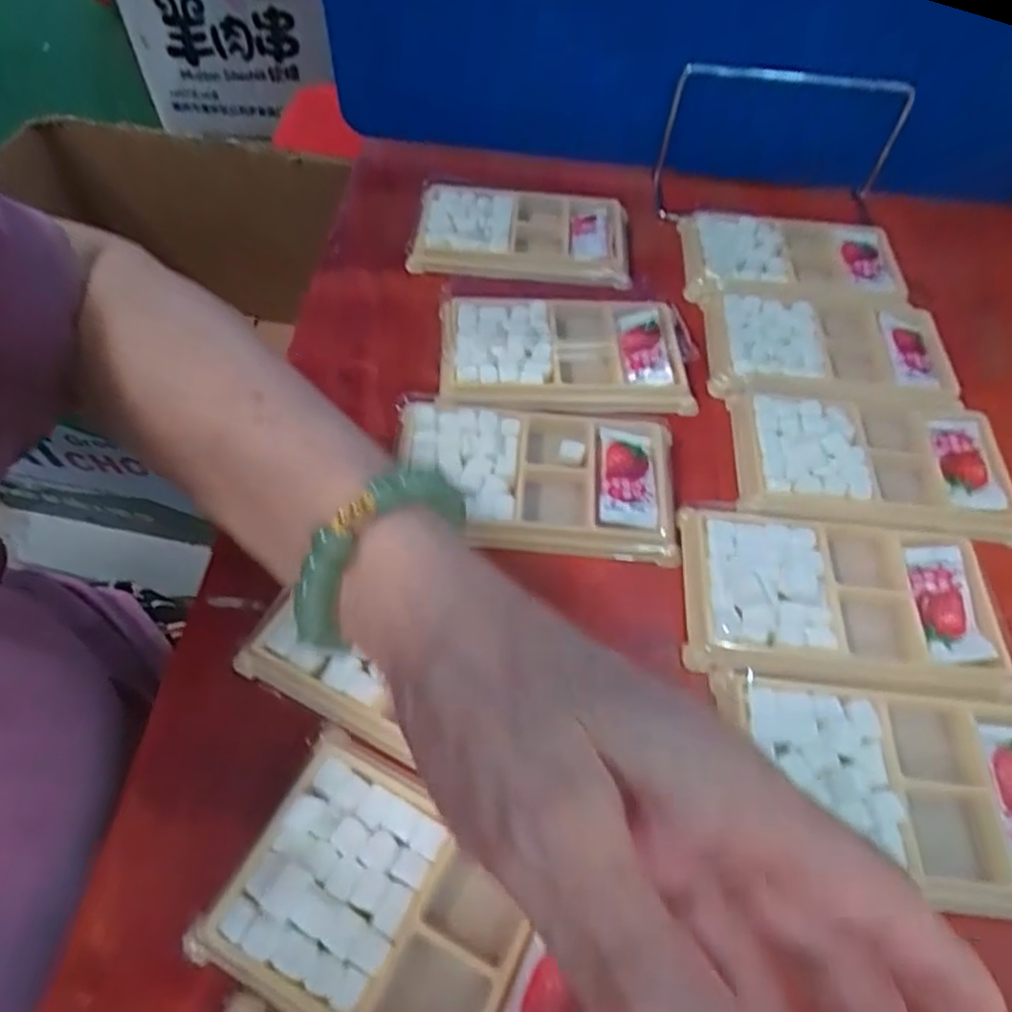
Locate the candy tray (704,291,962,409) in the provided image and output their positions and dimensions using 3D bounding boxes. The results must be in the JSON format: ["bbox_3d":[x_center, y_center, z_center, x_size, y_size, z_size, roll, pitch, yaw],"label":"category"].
[{"bbox_3d":[0.184,-0.088,0.390,0.131,0.018,0.087,6,56,2],"label":"candy tray"}]

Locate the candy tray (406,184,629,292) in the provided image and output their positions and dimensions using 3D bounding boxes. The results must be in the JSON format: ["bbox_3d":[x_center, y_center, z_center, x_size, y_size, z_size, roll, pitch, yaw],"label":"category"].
[{"bbox_3d":[0.011,-0.176,0.427,0.133,0.014,0.082,2,56,-1],"label":"candy tray"}]

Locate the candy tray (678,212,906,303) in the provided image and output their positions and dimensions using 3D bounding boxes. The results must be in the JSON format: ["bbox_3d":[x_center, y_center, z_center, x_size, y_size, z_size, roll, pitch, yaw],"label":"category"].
[{"bbox_3d":[0.180,-0.159,0.436,0.130,0.017,0.080,2,56,-1],"label":"candy tray"}]

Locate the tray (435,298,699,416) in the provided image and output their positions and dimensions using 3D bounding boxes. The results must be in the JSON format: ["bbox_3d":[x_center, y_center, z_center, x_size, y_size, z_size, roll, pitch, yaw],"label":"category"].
[{"bbox_3d":[0.031,-0.086,0.370,0.132,0.011,0.079,2,56,-1],"label":"tray"}]

